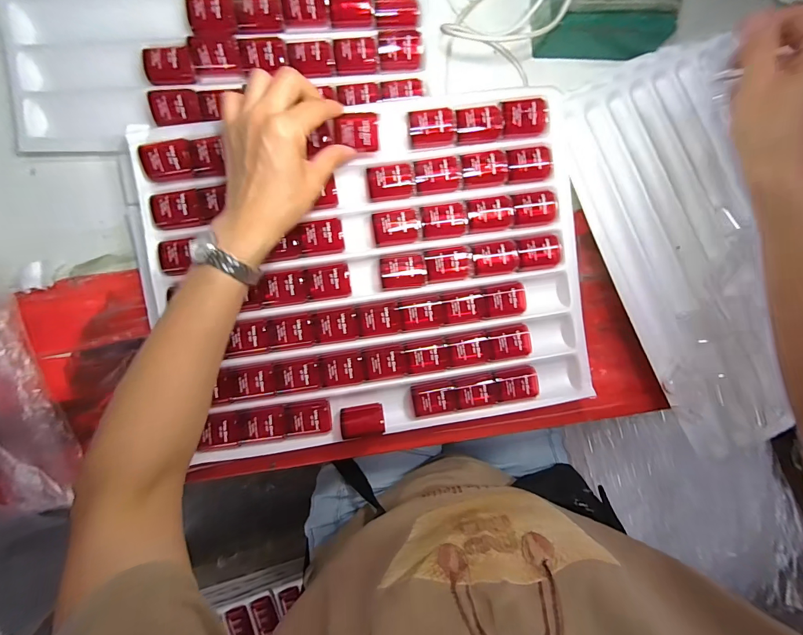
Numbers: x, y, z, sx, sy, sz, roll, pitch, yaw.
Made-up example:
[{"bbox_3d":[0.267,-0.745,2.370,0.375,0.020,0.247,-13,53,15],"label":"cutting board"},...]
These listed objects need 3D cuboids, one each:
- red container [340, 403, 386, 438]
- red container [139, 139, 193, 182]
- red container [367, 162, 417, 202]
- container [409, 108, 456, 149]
[{"bbox_3d":[-0.037,0.098,0.345,0.042,0.017,0.030,0,57,-11],"label":"red container"},{"bbox_3d":[-0.205,-0.137,0.315,0.042,0.013,0.031,-7,91,-4],"label":"red container"},{"bbox_3d":[-0.009,-0.124,0.336,0.043,0.015,0.028,-8,91,-4],"label":"red container"},{"bbox_3d":[0.028,-0.173,0.336,0.042,0.022,0.029,-9,91,-4],"label":"container"}]

